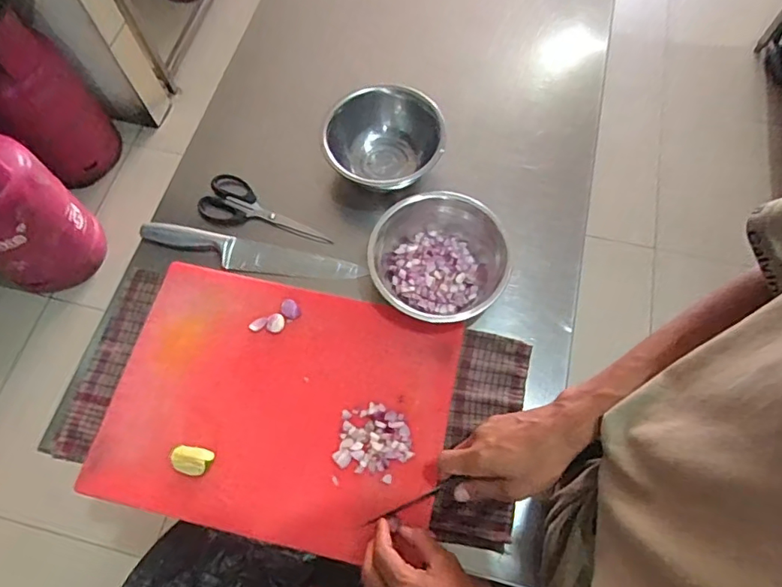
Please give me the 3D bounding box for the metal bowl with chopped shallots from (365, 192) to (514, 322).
[{"bbox_3d":[0.059,-0.039,0.665,0.172,0.063,0.166,0,67,0],"label":"metal bowl with chopped shallots"}]

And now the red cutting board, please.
[{"bbox_3d":[-0.128,0.126,0.606,0.381,0.026,0.284,12,68,5],"label":"red cutting board"}]

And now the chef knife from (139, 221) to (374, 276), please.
[{"bbox_3d":[-0.185,-0.052,0.690,0.296,0.017,0.042,11,68,4],"label":"chef knife"}]

